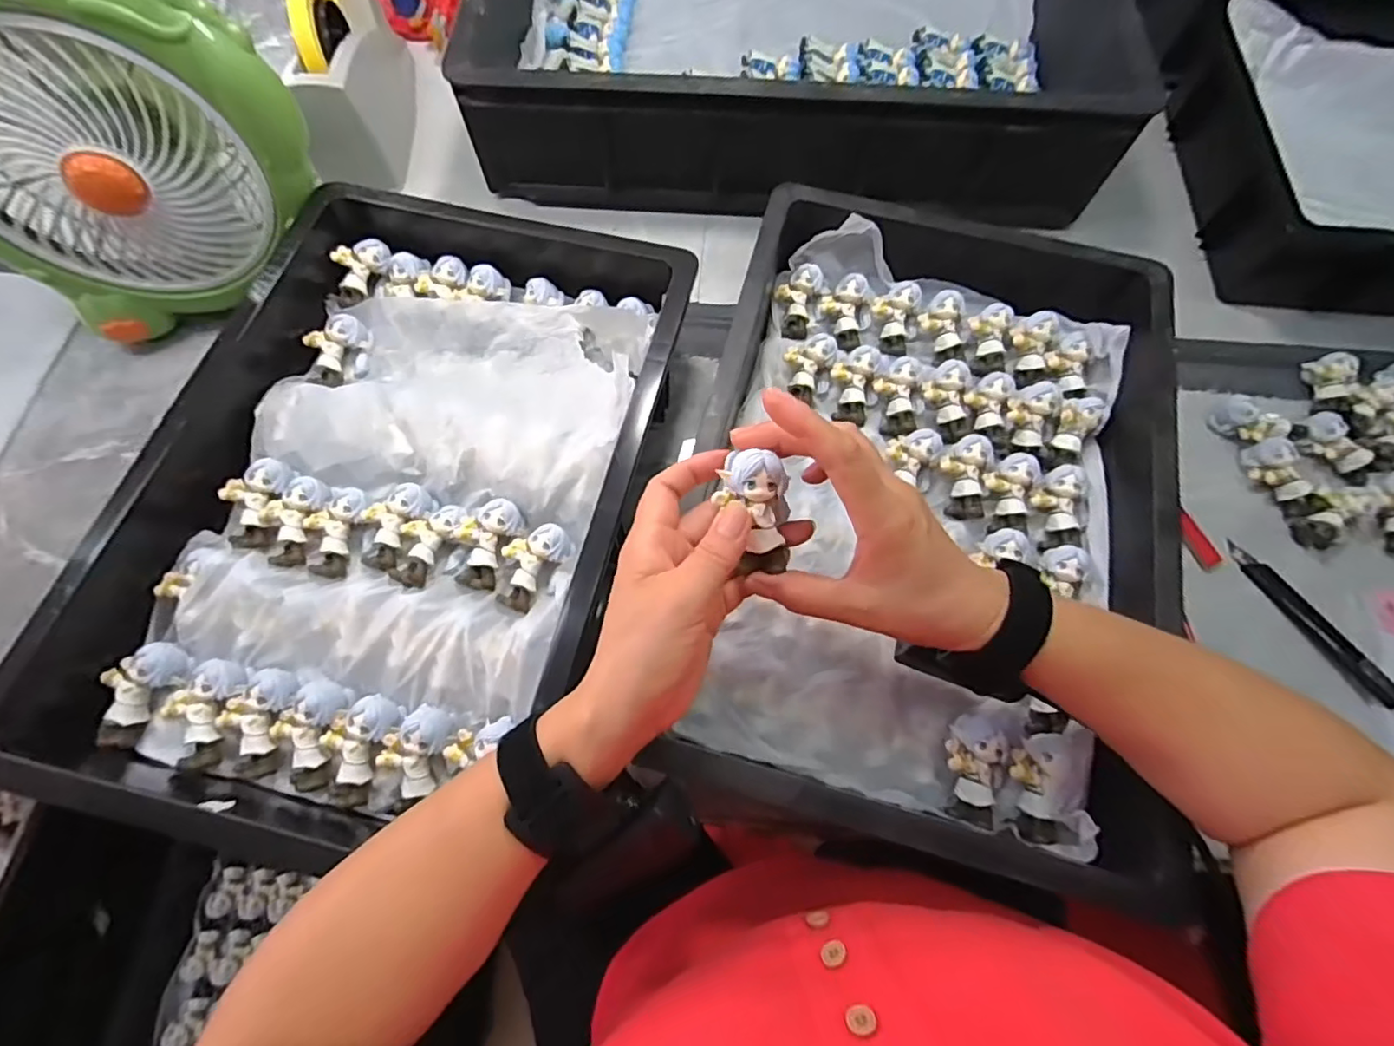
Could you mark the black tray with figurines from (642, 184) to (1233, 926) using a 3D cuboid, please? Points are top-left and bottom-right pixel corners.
[{"bbox_3d":[0.160,-0.028,0.415,0.294,0.079,0.455,14,69,4],"label":"black tray with figurines"}]

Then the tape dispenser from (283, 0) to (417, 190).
[{"bbox_3d":[-0.336,-0.455,0.574,0.076,0.120,0.229,-1,69,-1],"label":"tape dispenser"}]

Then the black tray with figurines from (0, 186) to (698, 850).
[{"bbox_3d":[-0.215,-0.038,0.419,0.350,0.064,0.467,13,69,4],"label":"black tray with figurines"}]

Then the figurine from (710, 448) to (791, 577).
[{"bbox_3d":[0.031,-0.006,0.298,0.036,0.022,0.061,-16,111,-7],"label":"figurine"}]

